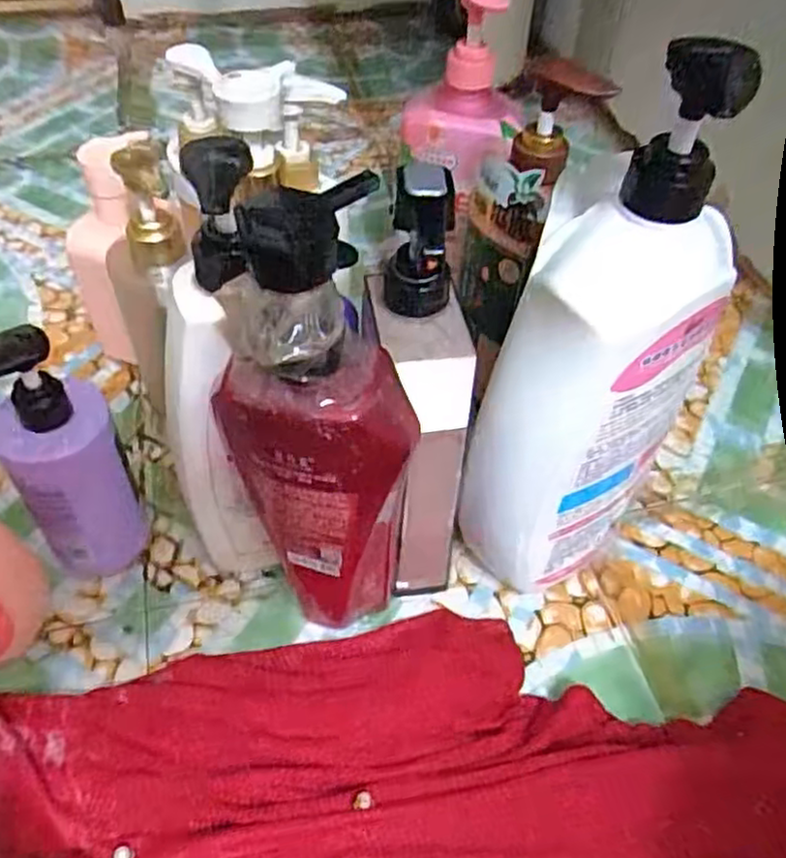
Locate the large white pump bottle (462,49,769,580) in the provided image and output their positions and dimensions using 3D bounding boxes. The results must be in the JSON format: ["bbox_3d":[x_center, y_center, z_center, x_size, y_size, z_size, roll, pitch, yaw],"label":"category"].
[{"bbox_3d":[0.099,-0.018,0.368,0.080,0.317,0.078,33,55,24],"label":"large white pump bottle"}]

